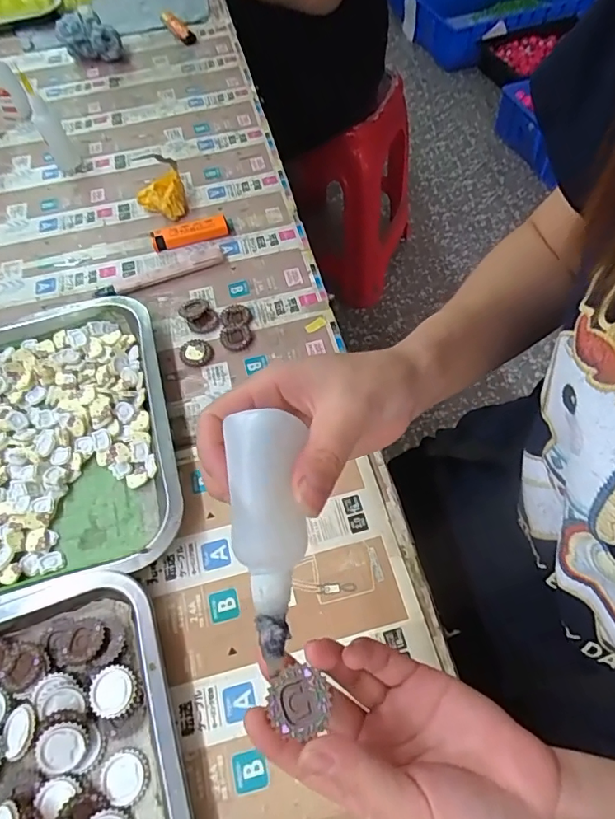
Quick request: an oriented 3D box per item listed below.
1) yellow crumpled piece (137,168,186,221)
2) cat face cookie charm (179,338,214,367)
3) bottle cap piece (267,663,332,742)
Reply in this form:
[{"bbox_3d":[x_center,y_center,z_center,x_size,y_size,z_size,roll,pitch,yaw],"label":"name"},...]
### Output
[{"bbox_3d":[-0.159,-0.231,0.545,0.050,0.026,0.052,-16,60,-8],"label":"yellow crumpled piece"},{"bbox_3d":[-0.101,-0.052,0.453,0.029,0.008,0.030,-17,60,-8],"label":"cat face cookie charm"},{"bbox_3d":[-0.004,0.124,0.216,0.026,0.007,0.024,-1,59,1],"label":"bottle cap piece"}]

